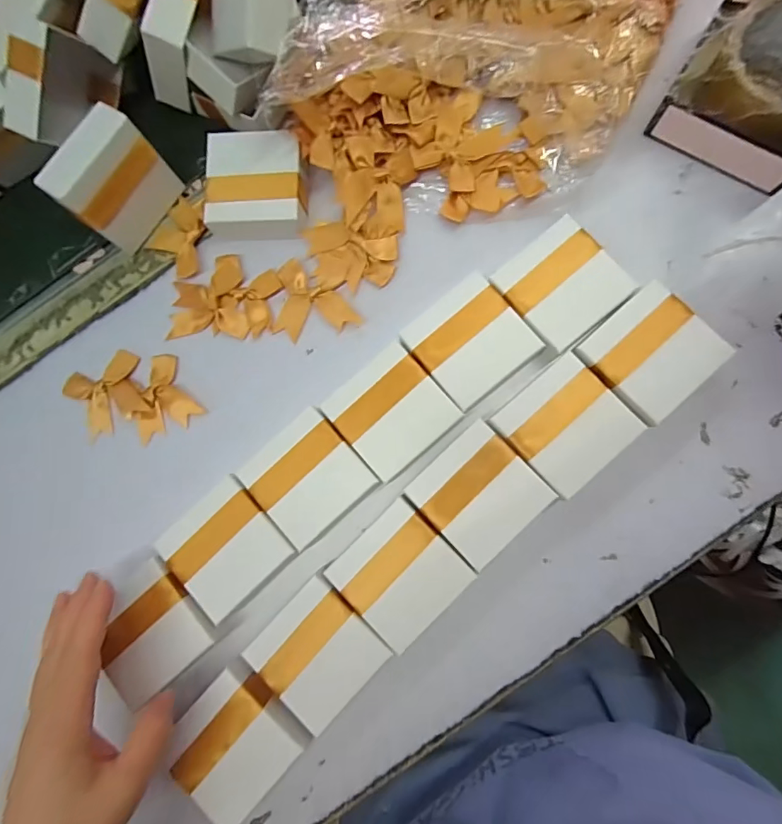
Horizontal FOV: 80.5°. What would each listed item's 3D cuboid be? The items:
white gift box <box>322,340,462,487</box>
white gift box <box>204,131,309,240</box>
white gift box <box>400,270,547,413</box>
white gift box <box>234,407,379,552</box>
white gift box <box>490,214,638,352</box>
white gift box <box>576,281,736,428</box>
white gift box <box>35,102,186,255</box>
[{"bbox_3d":[0.001,0.000,0.318,0.069,0.025,0.066,-41,81,-1],"label":"white gift box"},{"bbox_3d":[-0.099,-0.165,0.339,0.070,0.026,0.066,3,83,5],"label":"white gift box"},{"bbox_3d":[0.054,-0.047,0.319,0.068,0.024,0.070,-39,81,-1],"label":"white gift box"},{"bbox_3d":[-0.055,0.044,0.317,0.068,0.027,0.067,-41,81,-1],"label":"white gift box"},{"bbox_3d":[0.115,-0.085,0.317,0.067,0.028,0.068,-40,81,-1],"label":"white gift box"},{"bbox_3d":[0.169,-0.038,0.307,0.071,0.026,0.067,-41,81,-1],"label":"white gift box"},{"bbox_3d":[-0.195,-0.163,0.328,0.028,0.069,0.071,34,87,8],"label":"white gift box"}]

